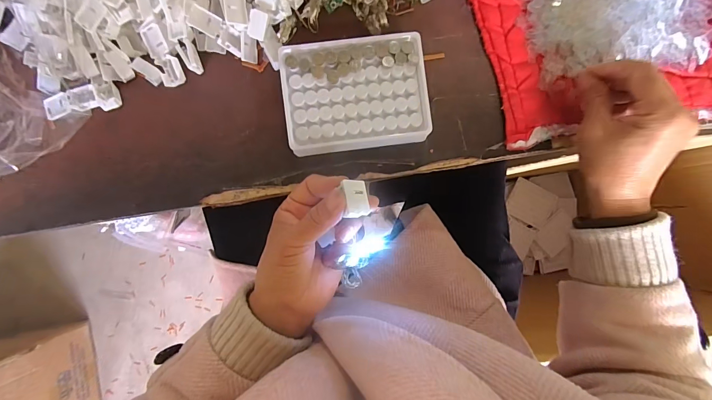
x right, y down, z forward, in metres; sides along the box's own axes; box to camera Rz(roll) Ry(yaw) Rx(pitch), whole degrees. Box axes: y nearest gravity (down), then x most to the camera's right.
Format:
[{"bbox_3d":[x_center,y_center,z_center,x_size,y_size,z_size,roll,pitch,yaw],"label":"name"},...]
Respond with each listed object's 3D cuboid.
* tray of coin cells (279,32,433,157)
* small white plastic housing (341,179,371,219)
[{"bbox_3d":[-0.001,-0.098,0.322,0.129,0.034,0.099,-7,91,-1],"label":"tray of coin cells"},{"bbox_3d":[-0.001,0.000,0.251,0.020,0.009,0.028,-4,74,-27],"label":"small white plastic housing"}]

